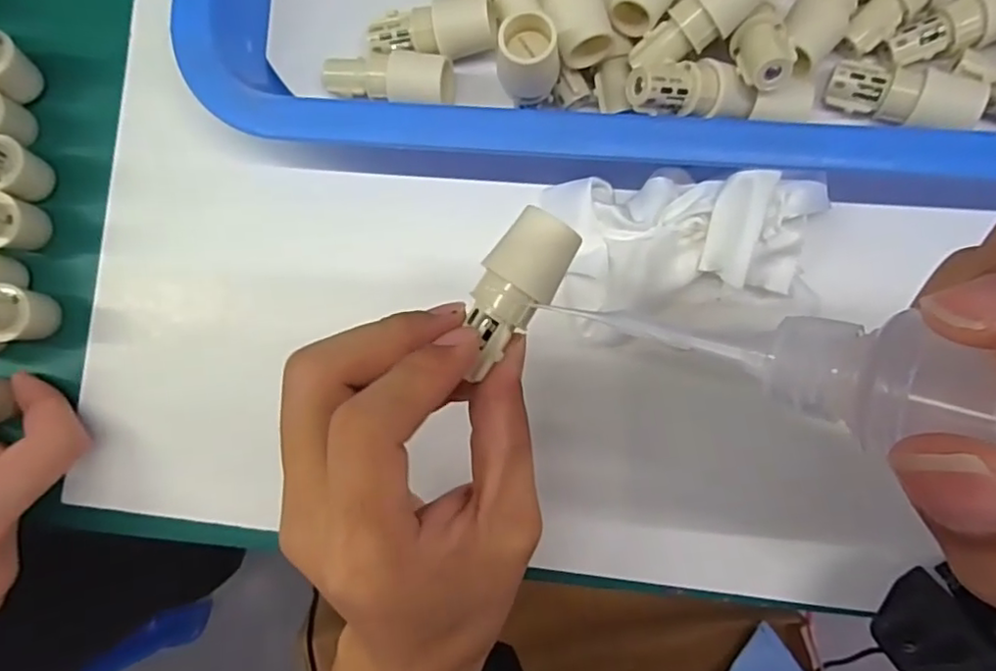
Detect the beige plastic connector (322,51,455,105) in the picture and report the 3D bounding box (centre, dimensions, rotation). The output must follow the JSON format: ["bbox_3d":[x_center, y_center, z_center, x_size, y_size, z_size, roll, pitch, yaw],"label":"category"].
[{"bbox_3d":[-0.047,-0.107,0.258,0.053,0.019,0.019,7,86,4],"label":"beige plastic connector"}]

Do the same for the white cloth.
[{"bbox_3d":[0.074,-0.040,0.245,0.099,0.032,0.052,-4,85,3],"label":"white cloth"}]

